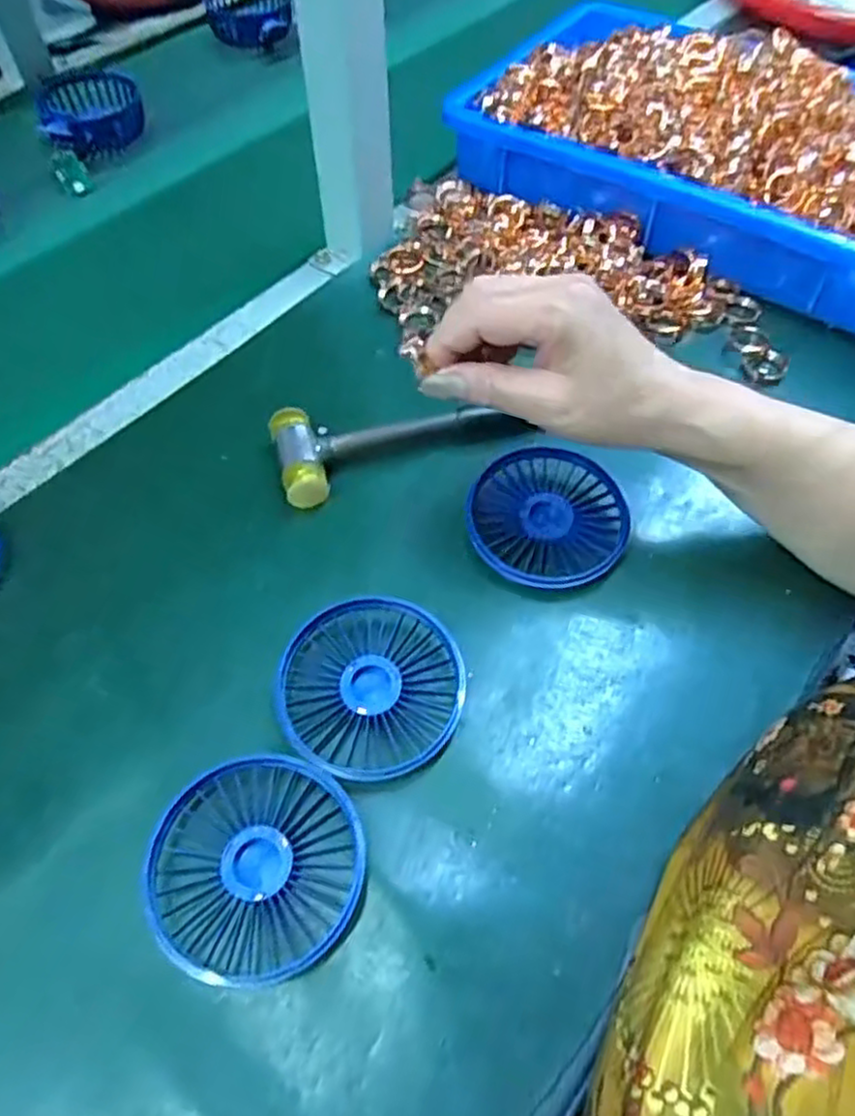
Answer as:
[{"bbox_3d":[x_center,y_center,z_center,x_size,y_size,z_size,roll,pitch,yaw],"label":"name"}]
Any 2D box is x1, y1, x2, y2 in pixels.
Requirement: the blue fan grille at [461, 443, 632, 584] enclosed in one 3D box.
[{"bbox_3d":[0.068,-0.023,0.401,0.092,0.021,0.082,-35,65,-20],"label":"blue fan grille"}]

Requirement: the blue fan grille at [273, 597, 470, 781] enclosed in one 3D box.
[{"bbox_3d":[-0.026,0.061,0.345,0.083,0.017,0.086,0,58,0],"label":"blue fan grille"}]

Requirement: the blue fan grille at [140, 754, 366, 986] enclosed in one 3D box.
[{"bbox_3d":[-0.072,0.129,0.304,0.086,0.014,0.084,0,58,0],"label":"blue fan grille"}]

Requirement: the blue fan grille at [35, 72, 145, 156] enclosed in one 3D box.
[{"bbox_3d":[-0.298,-0.398,0.634,0.087,0.023,0.118,-22,60,-13],"label":"blue fan grille"}]

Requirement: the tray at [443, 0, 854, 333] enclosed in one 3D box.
[{"bbox_3d":[0.223,-0.329,0.549,0.365,0.100,0.235,28,62,16],"label":"tray"}]

